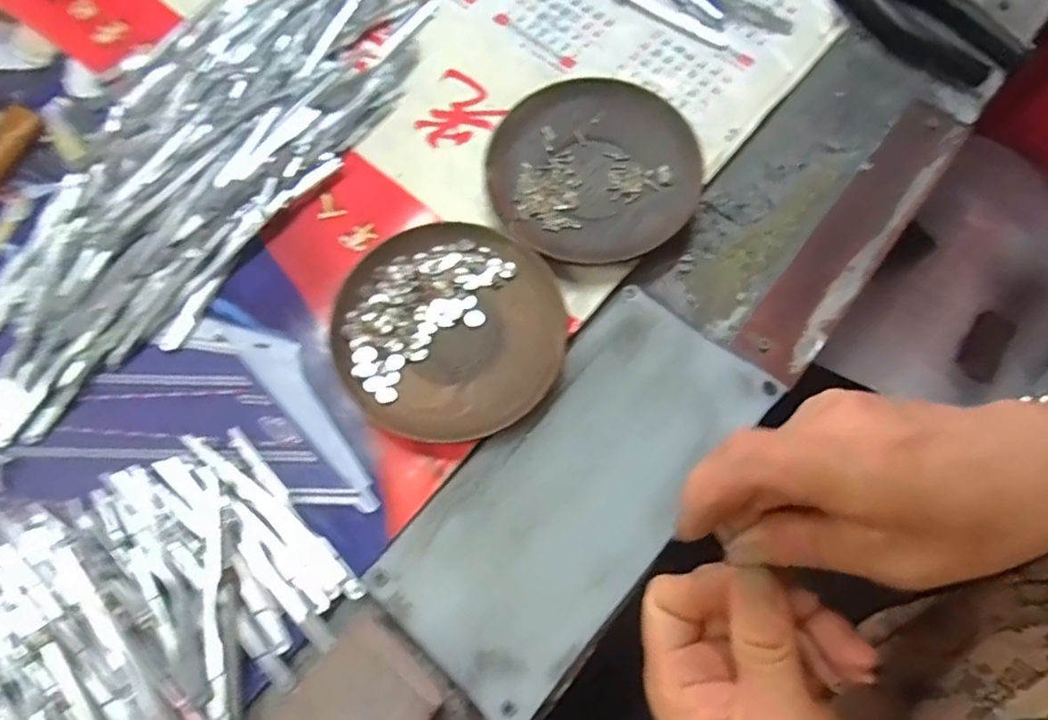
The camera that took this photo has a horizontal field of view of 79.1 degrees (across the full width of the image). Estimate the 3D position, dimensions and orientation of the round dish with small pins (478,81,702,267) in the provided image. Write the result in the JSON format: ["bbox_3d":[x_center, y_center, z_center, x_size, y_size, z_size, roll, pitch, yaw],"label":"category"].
[{"bbox_3d":[0.037,-0.105,0.354,0.113,0.017,0.112,0,71,0],"label":"round dish with small pins"}]

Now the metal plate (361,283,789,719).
[{"bbox_3d":[0.027,0.058,0.301,0.094,0.009,0.197,40,75,12],"label":"metal plate"}]

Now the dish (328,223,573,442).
[{"bbox_3d":[-0.038,-0.015,0.324,0.115,0.015,0.111,0,71,0],"label":"dish"}]

